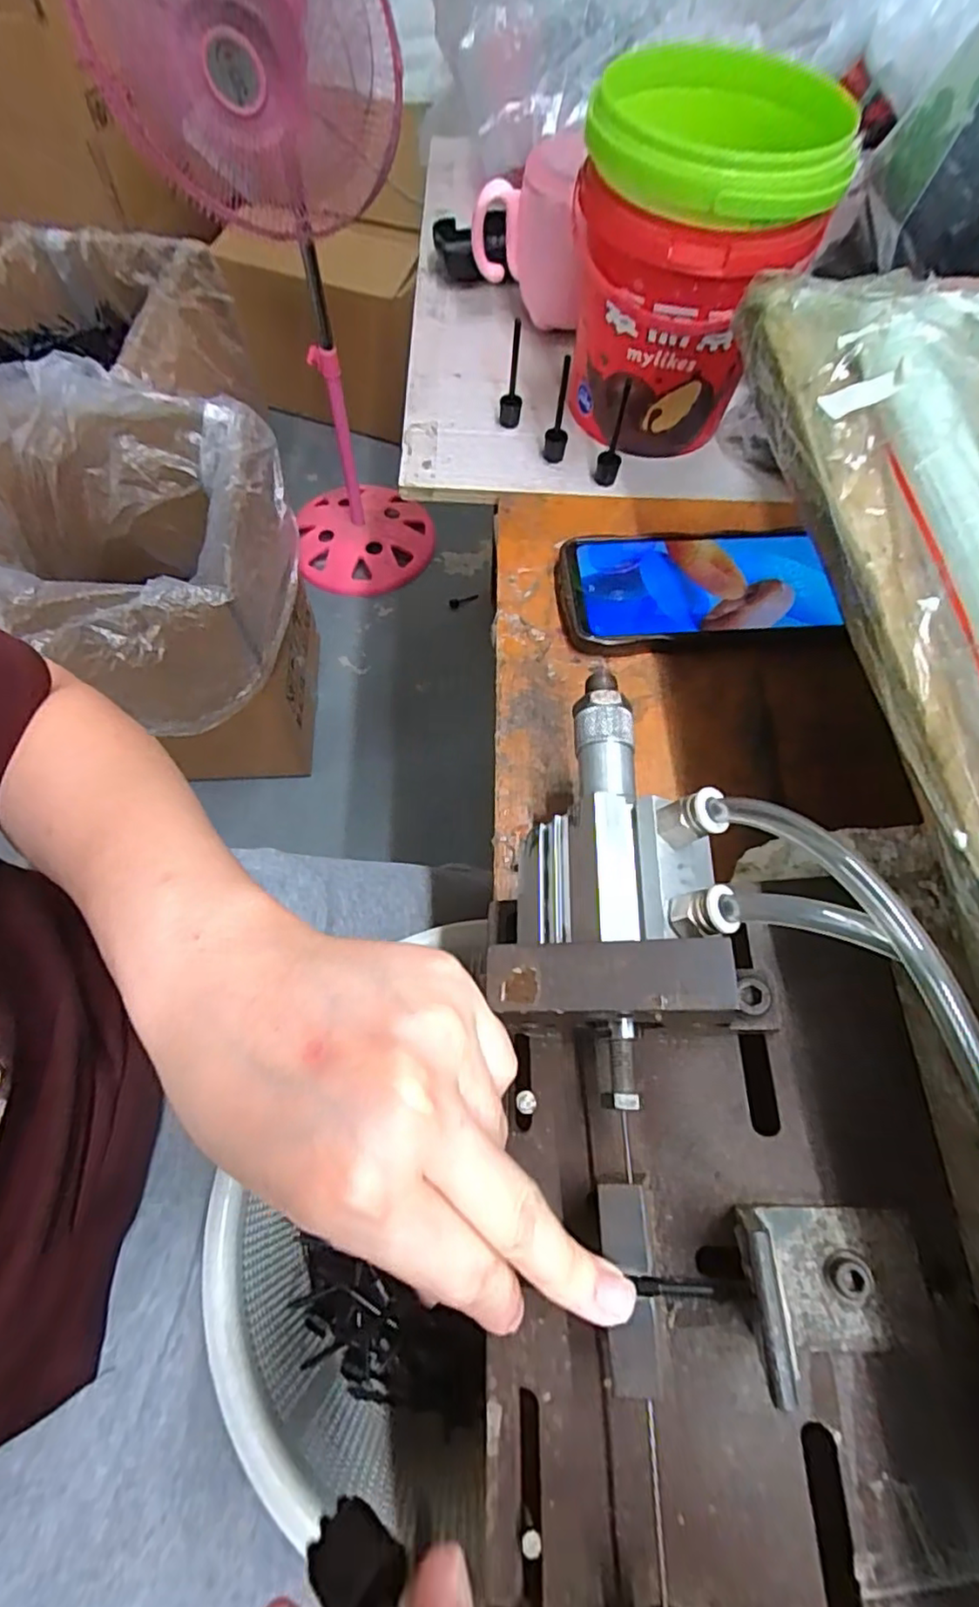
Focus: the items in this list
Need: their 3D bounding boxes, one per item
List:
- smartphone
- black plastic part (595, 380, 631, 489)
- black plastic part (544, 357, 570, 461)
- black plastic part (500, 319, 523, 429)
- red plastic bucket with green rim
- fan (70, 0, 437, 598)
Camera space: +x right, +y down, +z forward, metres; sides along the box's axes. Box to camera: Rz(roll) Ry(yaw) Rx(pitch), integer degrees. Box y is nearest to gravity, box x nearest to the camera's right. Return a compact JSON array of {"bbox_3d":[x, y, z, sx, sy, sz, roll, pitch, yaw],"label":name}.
[{"bbox_3d":[0.117,-0.124,0.365,0.149,0.016,0.074,-1,65,-3],"label":"smartphone"},{"bbox_3d":[0.078,-0.228,0.390,0.014,0.059,0.014,5,65,0],"label":"black plastic part"},{"bbox_3d":[0.045,-0.247,0.398,0.014,0.060,0.017,9,65,2],"label":"black plastic part"},{"bbox_3d":[0.015,-0.277,0.406,0.014,0.061,0.018,5,65,0],"label":"black plastic part"},{"bbox_3d":[0.109,-0.305,0.374,0.119,0.155,0.115,1,65,-2],"label":"red plastic bucket with green rim"},{"bbox_3d":[-0.296,-0.770,0.984,0.338,0.861,0.354,-14,66,-9],"label":"fan"}]

